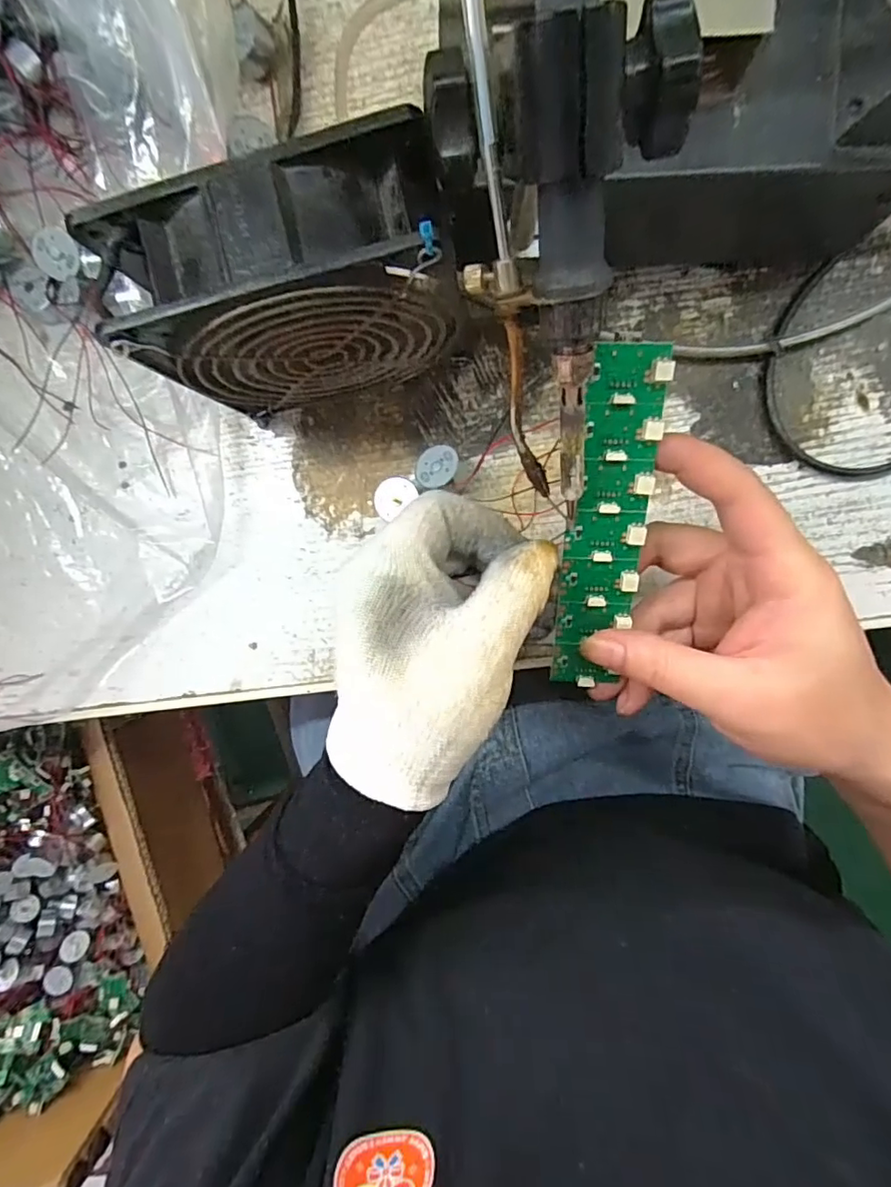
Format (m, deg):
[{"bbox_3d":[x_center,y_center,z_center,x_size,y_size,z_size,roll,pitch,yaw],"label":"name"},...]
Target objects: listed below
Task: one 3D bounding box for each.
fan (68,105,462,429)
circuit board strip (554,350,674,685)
[{"bbox_3d":[-0.055,-0.115,0.229,0.121,0.120,0.054,-8,95,6],"label":"fan"},{"bbox_3d":[0.063,-0.023,0.217,0.029,0.008,0.136,3,114,5],"label":"circuit board strip"}]

